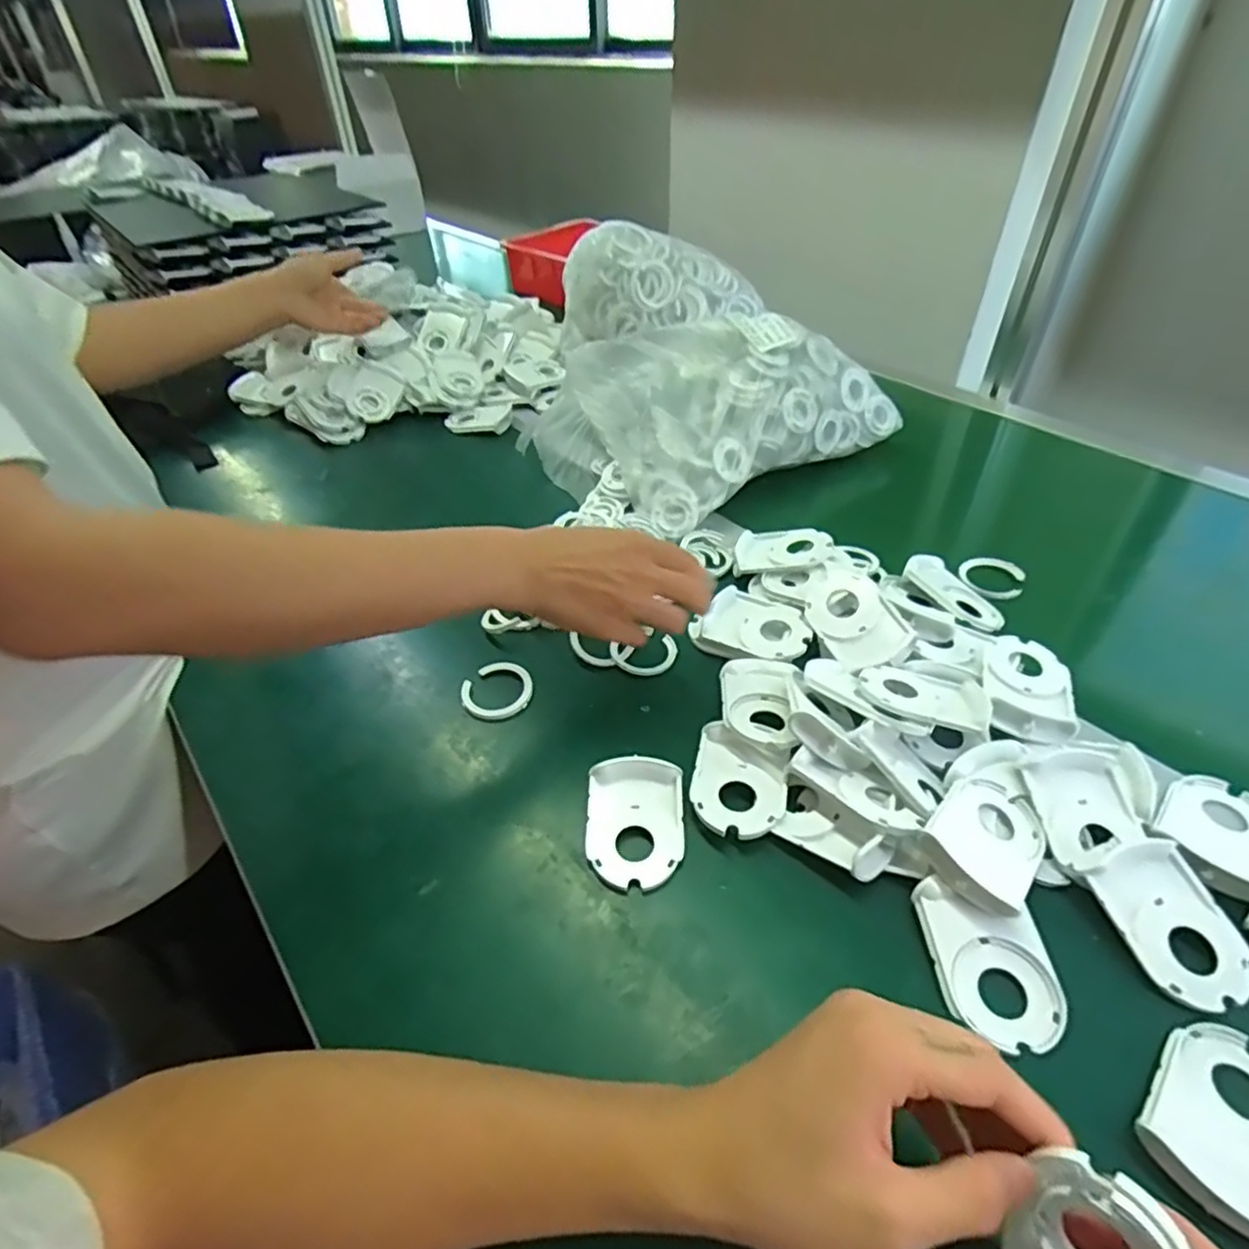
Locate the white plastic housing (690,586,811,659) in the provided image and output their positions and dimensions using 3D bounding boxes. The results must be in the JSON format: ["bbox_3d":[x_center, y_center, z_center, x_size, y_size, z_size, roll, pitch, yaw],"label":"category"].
[{"bbox_3d":[0.099,-0.001,0.528,0.087,0.014,0.066,10,43,14],"label":"white plastic housing"}]

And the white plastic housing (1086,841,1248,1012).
[{"bbox_3d":[0.286,0.154,0.350,0.058,0.023,0.072,-12,43,-10],"label":"white plastic housing"}]

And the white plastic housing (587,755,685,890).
[{"bbox_3d":[0.007,0.117,0.411,0.058,0.014,0.079,-1,42,2],"label":"white plastic housing"}]

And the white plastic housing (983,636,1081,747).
[{"bbox_3d":[0.280,0.041,0.469,0.056,0.015,0.088,11,44,15],"label":"white plastic housing"}]

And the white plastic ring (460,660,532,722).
[{"bbox_3d":[-0.094,0.047,0.500,0.052,0.009,0.049,-1,42,1],"label":"white plastic ring"}]

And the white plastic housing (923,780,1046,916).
[{"bbox_3d":[0.203,0.121,0.381,0.057,0.012,0.084,40,45,18],"label":"white plastic housing"}]

